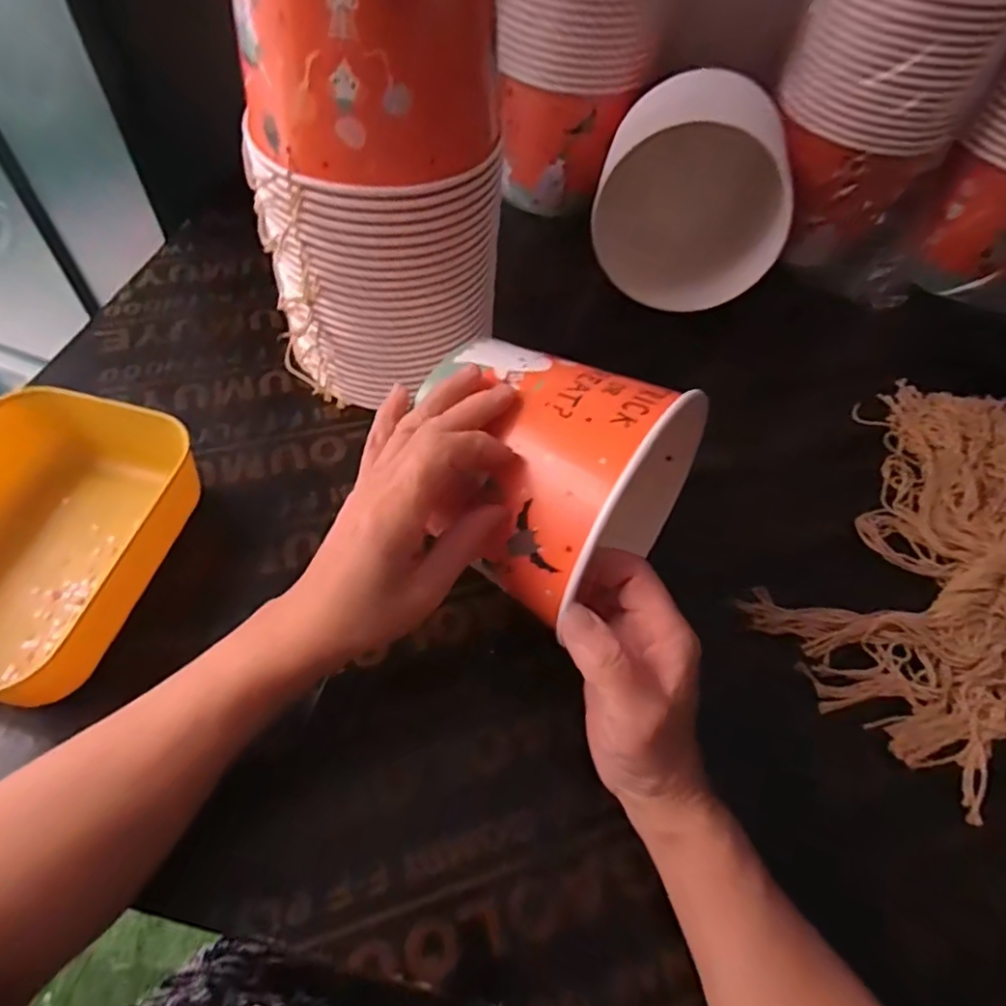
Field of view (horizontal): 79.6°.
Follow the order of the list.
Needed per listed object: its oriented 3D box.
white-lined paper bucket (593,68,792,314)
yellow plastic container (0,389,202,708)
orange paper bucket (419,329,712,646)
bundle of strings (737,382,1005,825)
[{"bbox_3d":[0.173,-0.287,0.555,0.157,0.159,0.125,14,56,5],"label":"white-lined paper bucket"},{"bbox_3d":[-0.283,0.019,0.374,0.138,0.063,0.196,14,56,5],"label":"yellow plastic container"},{"bbox_3d":[0.031,-0.029,0.368,0.137,0.132,0.162,38,61,20],"label":"orange paper bucket"},{"bbox_3d":[0.353,0.046,0.443,0.238,0.047,0.337,33,60,17],"label":"bundle of strings"}]

